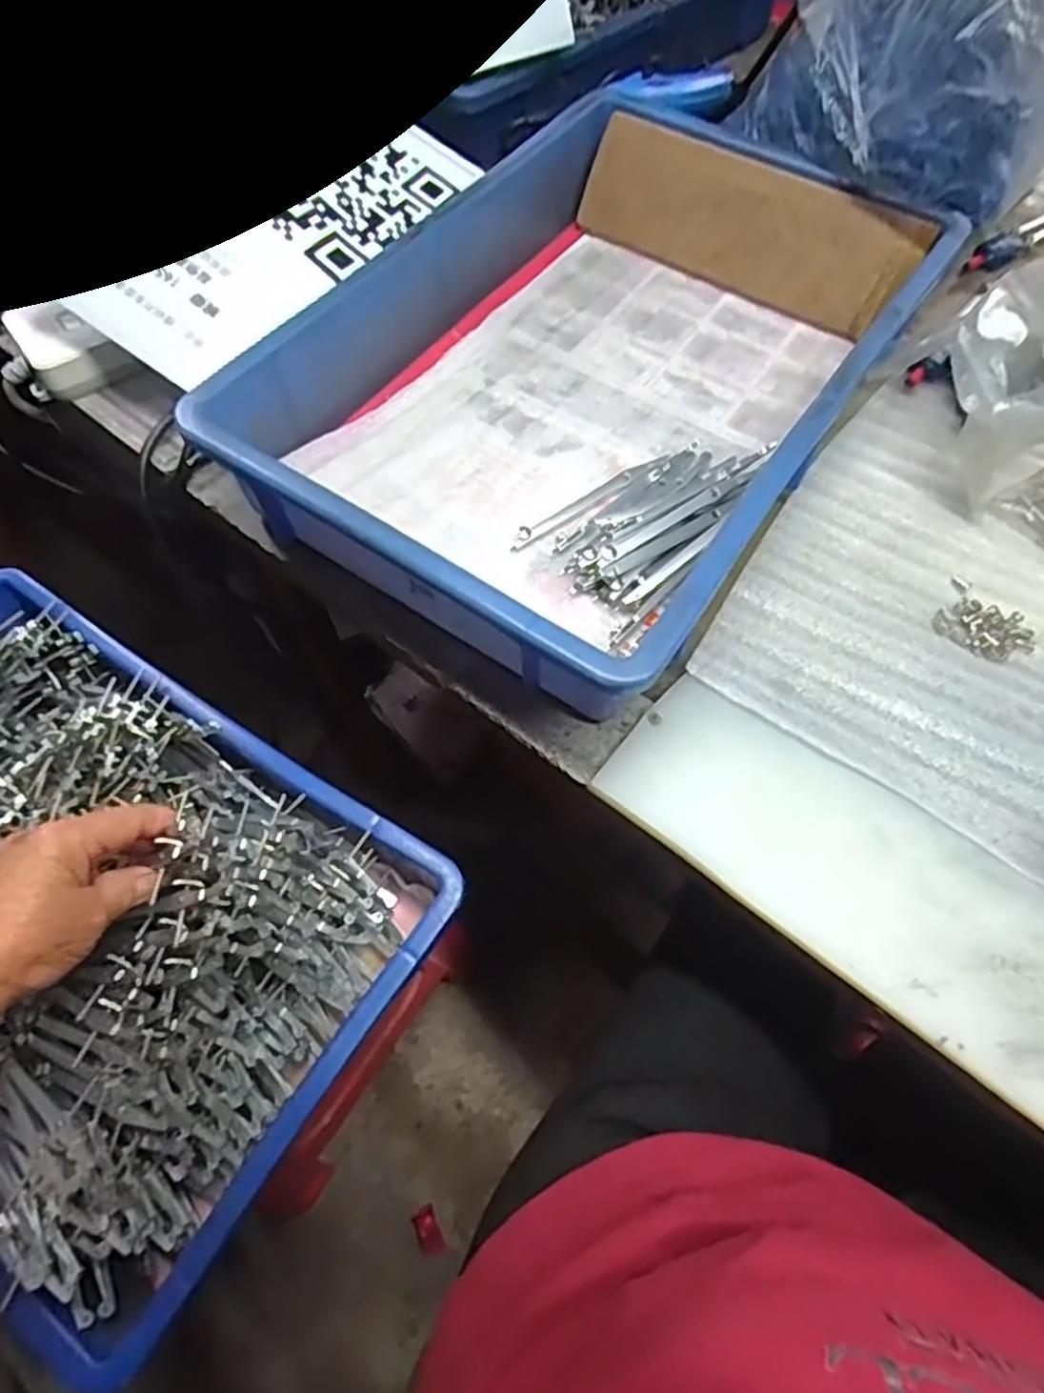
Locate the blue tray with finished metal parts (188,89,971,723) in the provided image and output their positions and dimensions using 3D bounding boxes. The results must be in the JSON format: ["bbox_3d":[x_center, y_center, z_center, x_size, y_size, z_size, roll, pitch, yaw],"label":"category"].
[{"bbox_3d":[0.050,-0.213,0.456,0.289,0.077,0.429,32,67,15],"label":"blue tray with finished metal parts"}]

